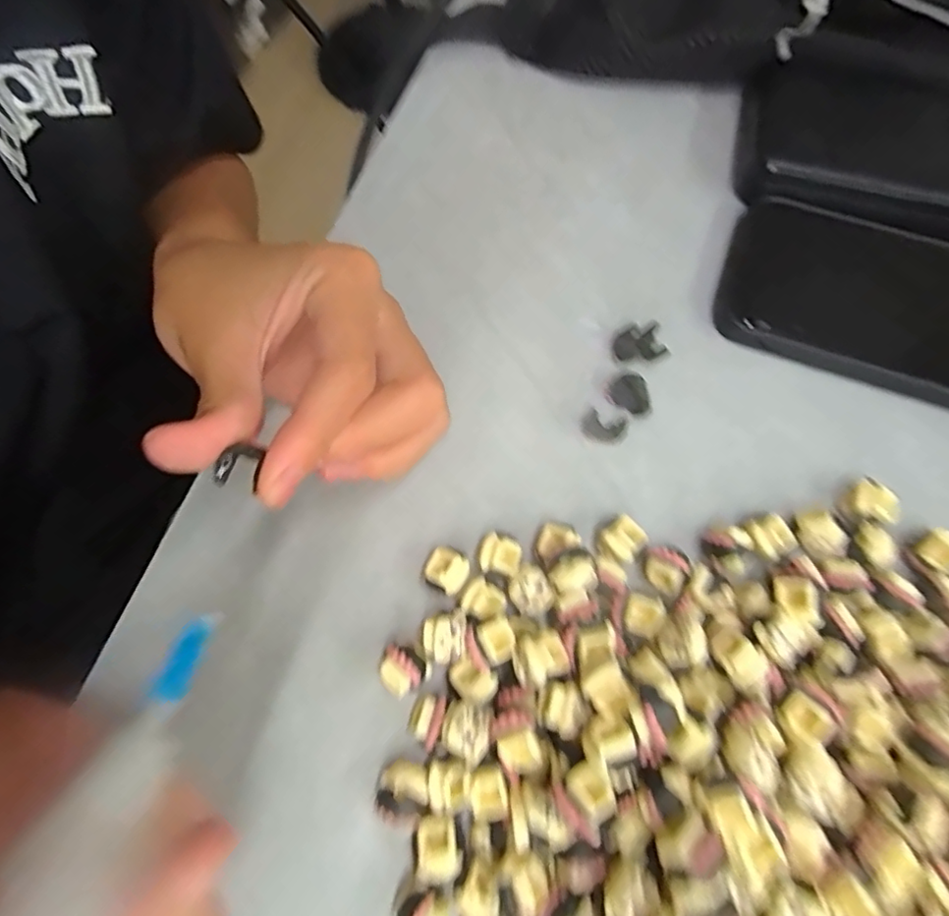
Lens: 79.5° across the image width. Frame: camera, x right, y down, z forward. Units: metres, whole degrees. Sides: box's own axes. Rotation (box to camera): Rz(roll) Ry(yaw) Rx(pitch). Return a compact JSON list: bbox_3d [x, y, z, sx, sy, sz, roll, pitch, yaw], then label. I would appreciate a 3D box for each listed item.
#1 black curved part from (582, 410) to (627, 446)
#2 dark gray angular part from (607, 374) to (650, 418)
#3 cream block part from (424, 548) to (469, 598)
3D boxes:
[{"bbox_3d":[0.052,-0.012,0.229,0.017,0.006,0.011,27,69,10],"label":"black curved part"},{"bbox_3d":[0.064,-0.026,0.233,0.015,0.004,0.018,-42,74,-16],"label":"dark gray angular part"},{"bbox_3d":[-0.010,0.041,0.203,0.015,0.012,0.013,33,71,12],"label":"cream block part"}]

